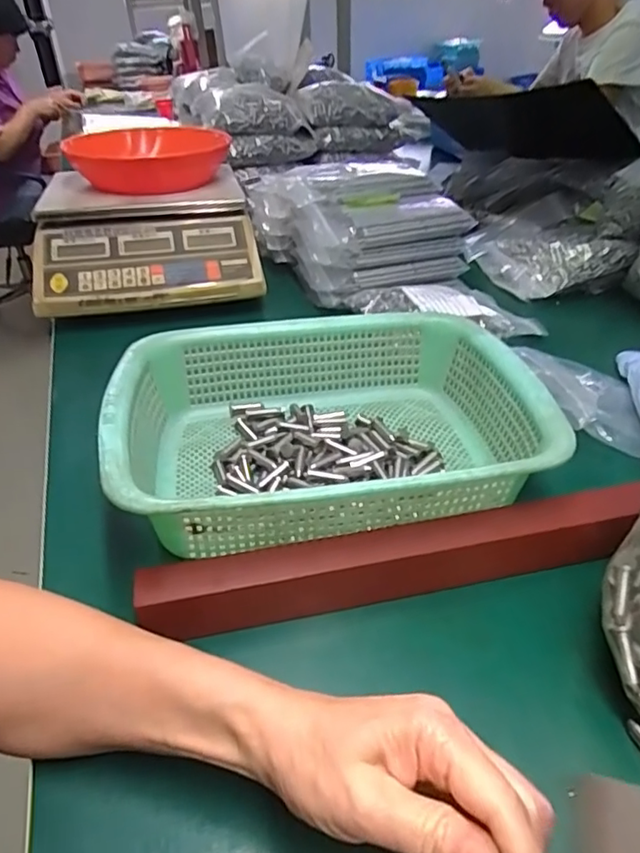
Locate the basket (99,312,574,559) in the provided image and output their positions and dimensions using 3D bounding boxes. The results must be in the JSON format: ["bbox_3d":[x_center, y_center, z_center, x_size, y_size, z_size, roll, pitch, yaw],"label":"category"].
[{"bbox_3d":[0.005,-0.010,0.420,0.286,0.080,0.219,-9,37,-7],"label":"basket"}]

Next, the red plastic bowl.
[{"bbox_3d":[-0.215,-0.354,0.745,0.187,0.066,0.199,-8,37,-5],"label":"red plastic bowl"}]

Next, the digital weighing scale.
[{"bbox_3d":[-0.217,-0.242,0.720,0.254,0.103,0.235,-10,37,-8],"label":"digital weighing scale"}]

